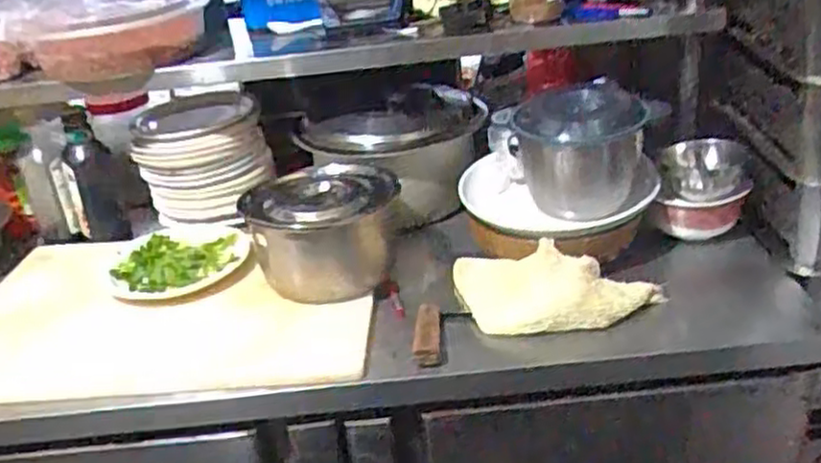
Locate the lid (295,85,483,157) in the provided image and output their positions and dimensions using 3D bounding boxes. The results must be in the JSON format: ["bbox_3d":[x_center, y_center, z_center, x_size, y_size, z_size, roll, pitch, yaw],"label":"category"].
[{"bbox_3d":[-0.030,-0.199,1.272,0.309,0.050,0.266,-4,28,5],"label":"lid"}]

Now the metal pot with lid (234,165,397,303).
[{"bbox_3d":[-0.125,-0.008,1.092,0.206,0.127,0.218,-5,28,3],"label":"metal pot with lid"}]

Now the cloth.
[{"bbox_3d":[0.177,0.080,0.970,0.271,0.067,0.123,6,31,21],"label":"cloth"}]

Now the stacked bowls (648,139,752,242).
[{"bbox_3d":[0.424,-0.058,1.092,0.126,0.112,0.122,-5,28,3],"label":"stacked bowls"}]

